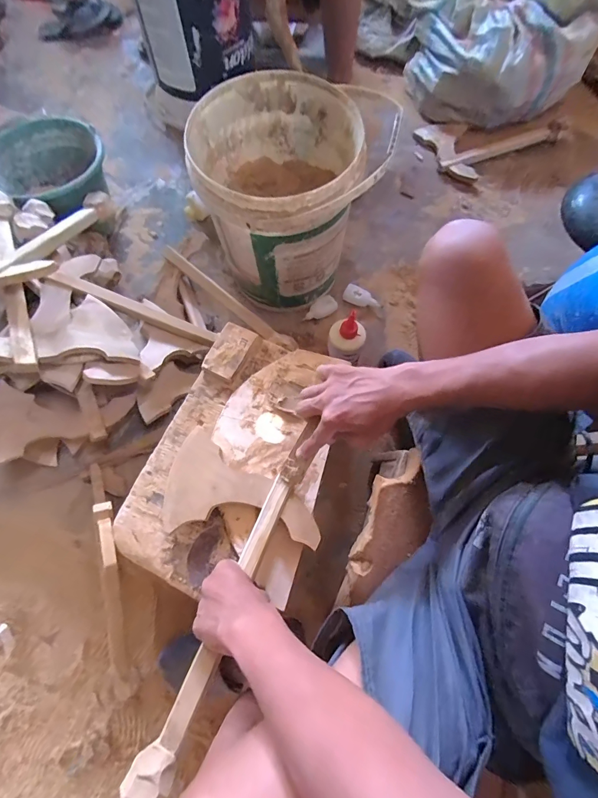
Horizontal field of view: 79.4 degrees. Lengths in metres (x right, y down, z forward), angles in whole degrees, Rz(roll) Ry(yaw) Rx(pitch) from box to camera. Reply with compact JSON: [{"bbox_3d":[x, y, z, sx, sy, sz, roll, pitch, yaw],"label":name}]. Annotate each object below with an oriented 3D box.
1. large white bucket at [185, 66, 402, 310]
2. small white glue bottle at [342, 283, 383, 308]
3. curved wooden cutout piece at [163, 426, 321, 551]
[{"bbox_3d":[-0.037,-0.392,0.732,0.303,0.311,0.283,0,70,1],"label":"large white bucket"},{"bbox_3d":[0.154,-0.242,0.865,0.093,0.028,0.038,20,75,5],"label":"small white glue bottle"},{"bbox_3d":[-0.079,0.122,0.525,0.221,0.021,0.145,5,67,4],"label":"curved wooden cutout piece"}]

